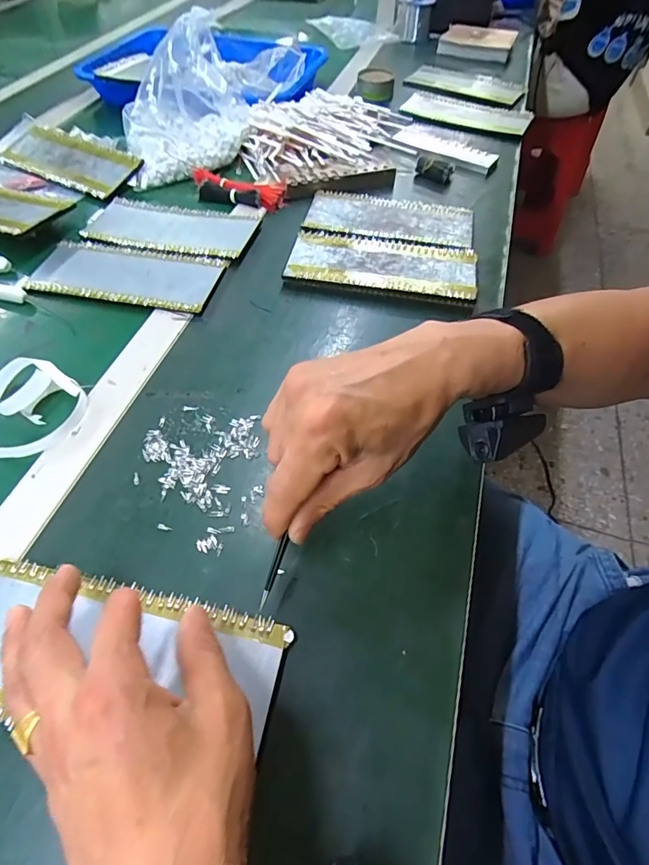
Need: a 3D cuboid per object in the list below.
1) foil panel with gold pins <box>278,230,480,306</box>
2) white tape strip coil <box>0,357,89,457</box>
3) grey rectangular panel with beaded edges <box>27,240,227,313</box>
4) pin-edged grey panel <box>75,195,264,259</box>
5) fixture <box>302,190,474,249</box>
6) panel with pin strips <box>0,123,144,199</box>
[{"bbox_3d":[0.062,-0.183,0.484,0.197,0.010,0.093,10,57,6],"label":"foil panel with gold pins"},{"bbox_3d":[-0.245,-0.024,0.368,0.084,0.017,0.080,0,56,-1],"label":"white tape strip coil"},{"bbox_3d":[-0.213,-0.171,0.479,0.198,0.009,0.089,10,57,6],"label":"grey rectangular panel with beaded edges"},{"bbox_3d":[-0.182,-0.244,0.529,0.198,0.010,0.091,13,57,8],"label":"pin-edged grey panel"},{"bbox_3d":[0.079,-0.263,0.545,0.198,0.007,0.095,11,57,6],"label":"fixture"},{"bbox_3d":[-0.344,-0.368,0.599,0.195,0.020,0.096,27,60,16],"label":"panel with pin strips"}]

